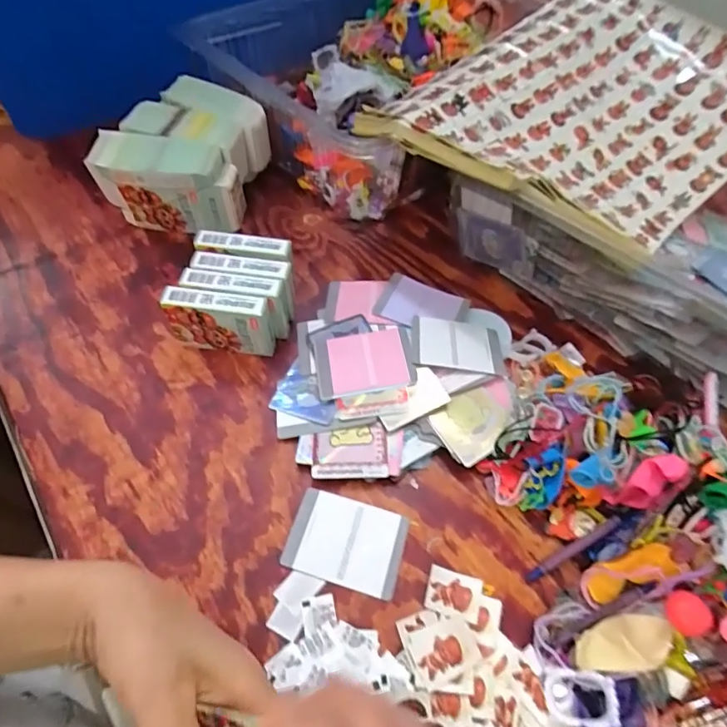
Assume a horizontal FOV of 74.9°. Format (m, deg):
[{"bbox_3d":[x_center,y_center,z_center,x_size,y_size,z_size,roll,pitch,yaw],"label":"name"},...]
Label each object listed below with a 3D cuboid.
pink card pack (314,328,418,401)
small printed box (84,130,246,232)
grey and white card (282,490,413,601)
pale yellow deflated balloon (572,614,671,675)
[{"bbox_3d":[0.000,-0.002,0.442,0.088,0.009,0.069,-6,57,-6],"label":"pink card pack"},{"bbox_3d":[-0.216,-0.199,0.537,0.147,0.089,0.062,6,57,2],"label":"small printed box"},{"bbox_3d":[-0.014,0.138,0.371,0.088,0.004,0.064,14,57,7],"label":"grey and white card"},{"bbox_3d":[0.173,0.185,0.314,0.066,0.023,0.030,-10,57,-8],"label":"pale yellow deflated balloon"}]

